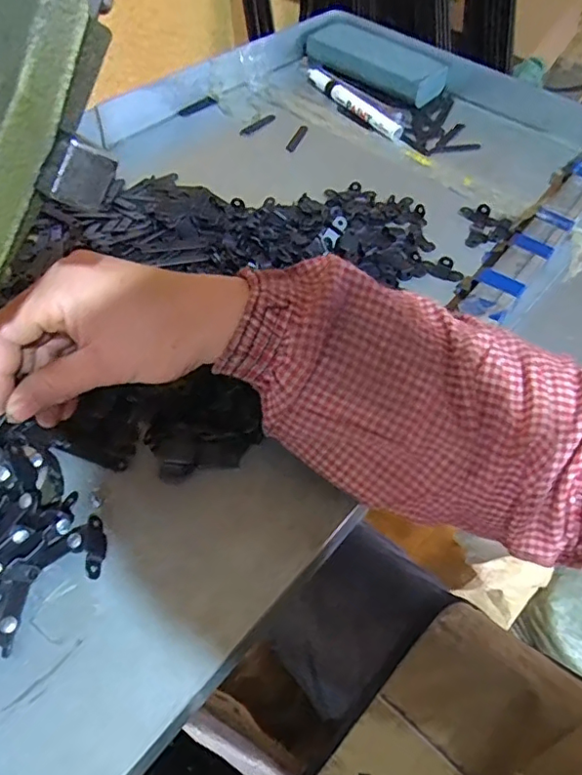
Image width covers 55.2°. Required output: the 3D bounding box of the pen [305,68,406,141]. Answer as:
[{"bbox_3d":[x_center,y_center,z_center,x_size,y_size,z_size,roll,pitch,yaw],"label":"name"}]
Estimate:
[{"bbox_3d":[0.064,-0.305,0.588,0.018,0.019,0.152,-29,61,-22],"label":"pen"}]

